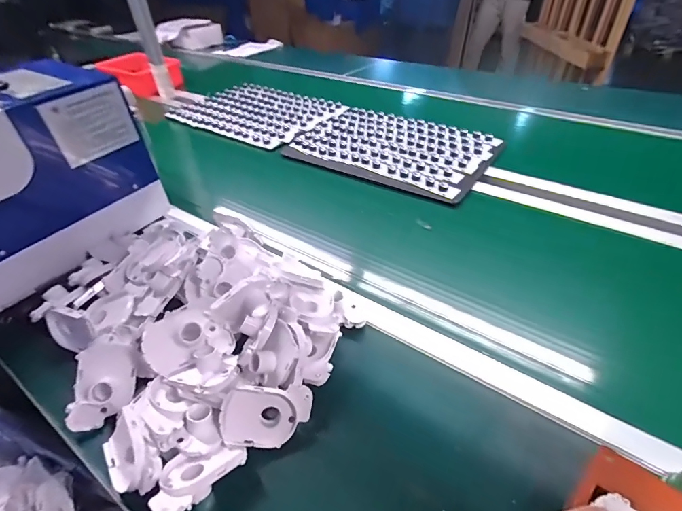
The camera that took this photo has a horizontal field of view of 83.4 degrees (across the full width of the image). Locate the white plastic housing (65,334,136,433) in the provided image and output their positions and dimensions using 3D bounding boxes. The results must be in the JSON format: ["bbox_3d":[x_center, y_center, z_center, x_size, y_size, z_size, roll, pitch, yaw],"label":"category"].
[{"bbox_3d":[-0.300,0.161,0.485,0.067,0.037,0.112,12,74,-23],"label":"white plastic housing"}]

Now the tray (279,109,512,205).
[{"bbox_3d":[0.135,-0.291,1.017,0.496,0.023,0.369,20,46,26],"label":"tray"}]

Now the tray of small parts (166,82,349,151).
[{"bbox_3d":[-0.267,-0.463,1.222,0.454,0.024,0.358,21,47,27],"label":"tray of small parts"}]

